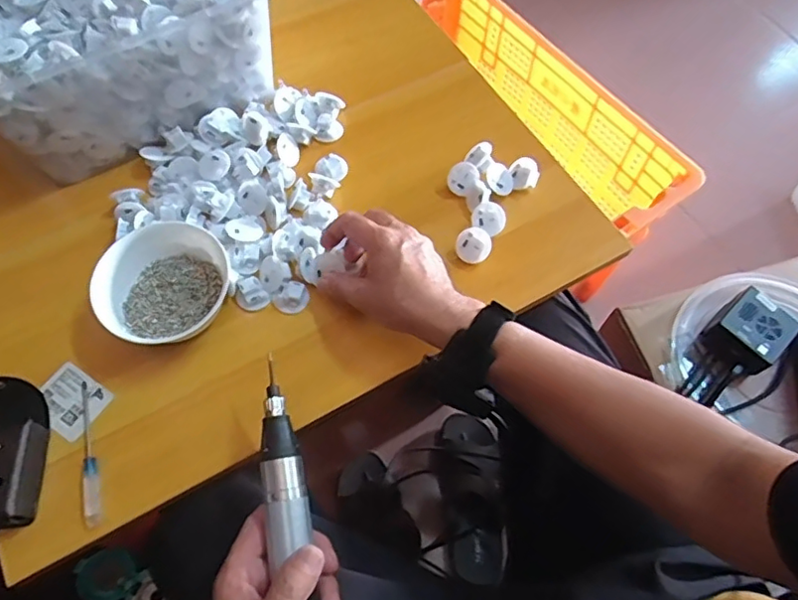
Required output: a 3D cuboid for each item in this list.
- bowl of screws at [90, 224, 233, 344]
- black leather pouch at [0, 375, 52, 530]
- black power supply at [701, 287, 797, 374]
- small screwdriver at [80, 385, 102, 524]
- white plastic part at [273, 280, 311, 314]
[{"bbox_3d":[-0.213,-0.011,0.528,0.105,0.053,0.117,39,68,18],"label":"bowl of screws"},{"bbox_3d":[-0.313,0.120,0.454,0.051,0.045,0.109,-4,62,-3],"label":"black leather pouch"},{"bbox_3d":[0.425,0.038,0.699,0.082,0.050,0.080,-35,68,-17],"label":"black power supply"},{"bbox_3d":[-0.258,0.124,0.478,0.015,0.008,0.124,-18,64,-10],"label":"small screwdriver"},{"bbox_3d":[-0.101,-0.003,0.543,0.028,0.015,0.030,0,62,-1],"label":"white plastic part"}]

